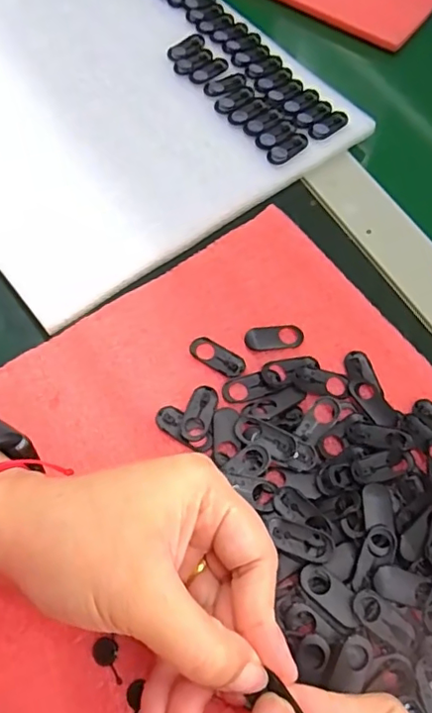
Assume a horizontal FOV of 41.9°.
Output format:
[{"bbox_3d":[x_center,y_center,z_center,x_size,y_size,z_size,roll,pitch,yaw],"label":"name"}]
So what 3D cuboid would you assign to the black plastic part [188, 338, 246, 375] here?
[{"bbox_3d":[0.001,-0.001,0.304,0.031,0.004,0.013,27,66,10],"label":"black plastic part"}]

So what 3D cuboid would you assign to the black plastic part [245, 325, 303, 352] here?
[{"bbox_3d":[0.032,-0.011,0.309,0.032,0.004,0.015,-3,64,-4],"label":"black plastic part"}]

